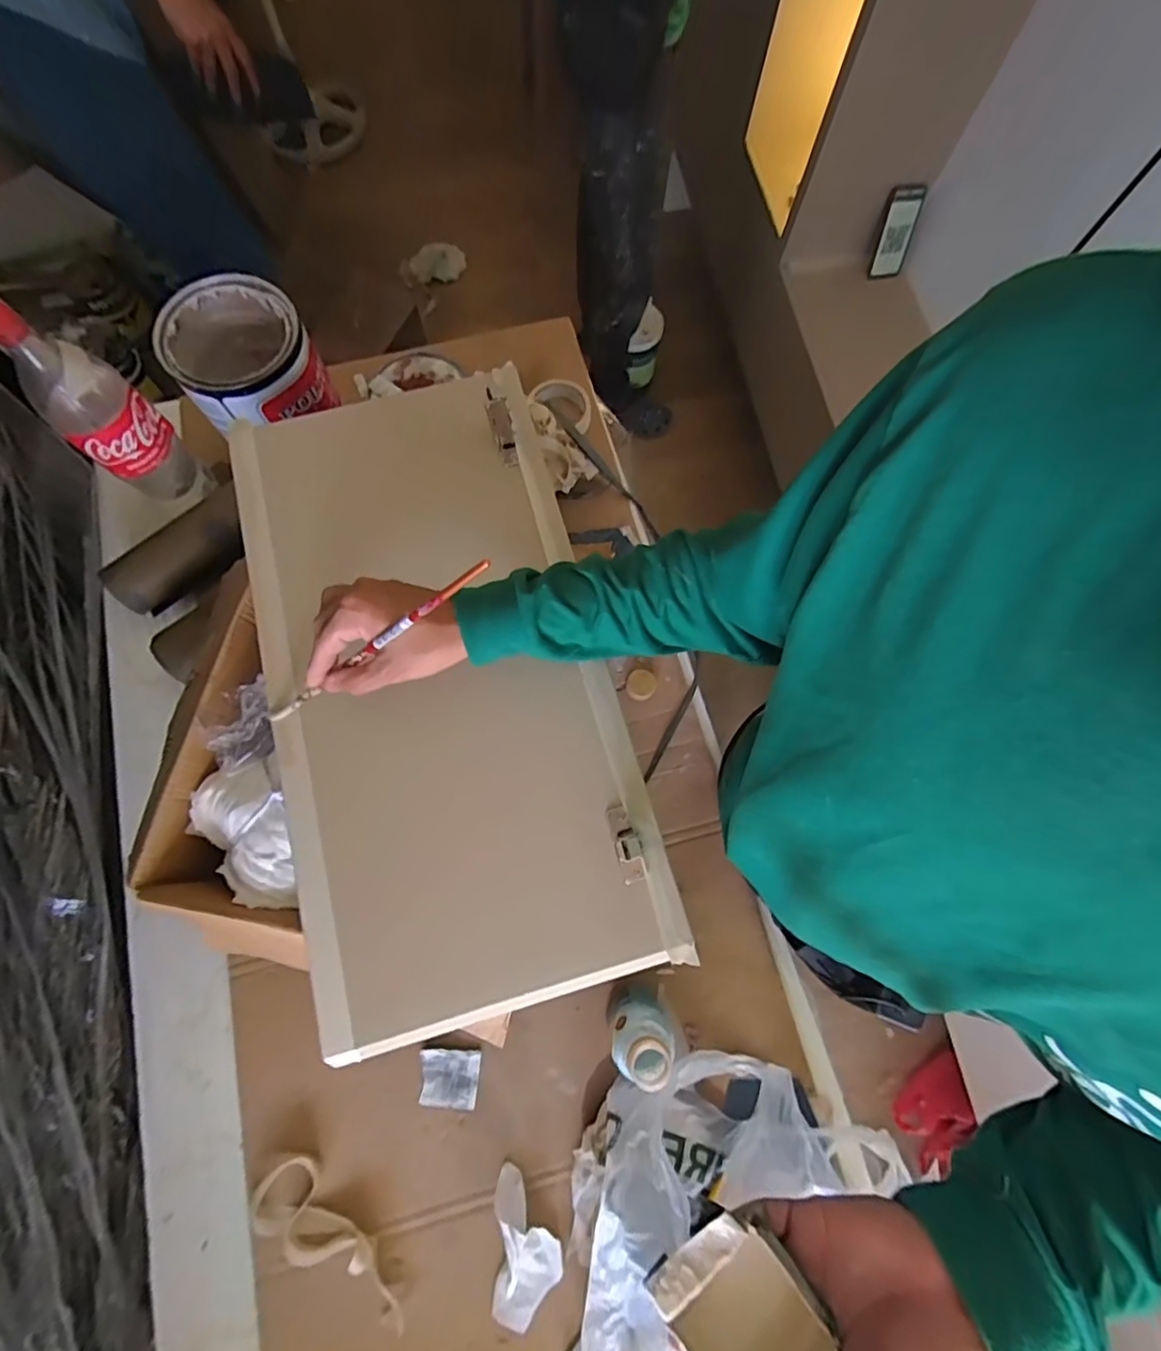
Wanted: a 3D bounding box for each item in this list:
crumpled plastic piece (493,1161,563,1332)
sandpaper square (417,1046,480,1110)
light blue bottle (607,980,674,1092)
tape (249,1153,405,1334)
[{"bbox_3d":[-0.054,0.587,0.578,0.067,0.034,0.135,0,74,-2],"label":"crumpled plastic piece"},{"bbox_3d":[-0.144,0.444,0.628,0.062,0.006,0.055,3,69,-3],"label":"sandpaper square"},{"bbox_3d":[0.057,0.360,0.586,0.057,0.167,0.059,0,74,-2],"label":"light blue bottle"},{"bbox_3d":[-0.254,0.582,0.570,0.073,0.034,0.189,-42,79,-12],"label":"tape"}]

